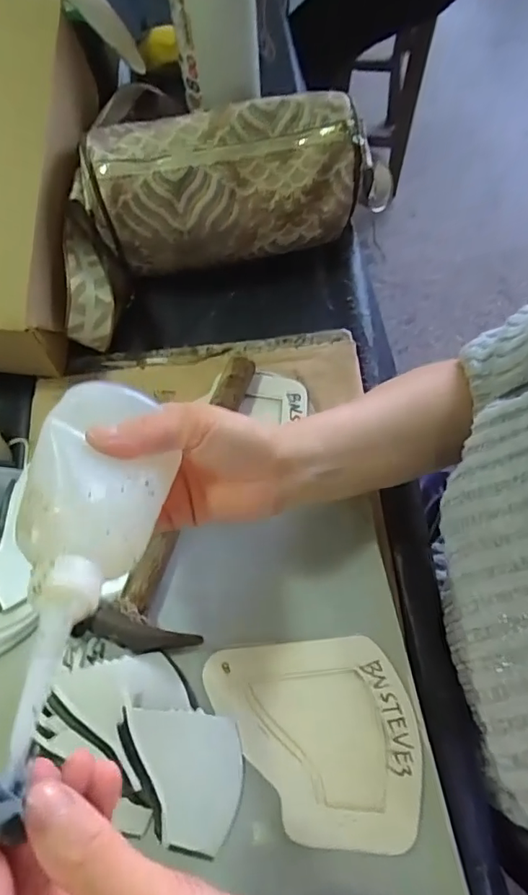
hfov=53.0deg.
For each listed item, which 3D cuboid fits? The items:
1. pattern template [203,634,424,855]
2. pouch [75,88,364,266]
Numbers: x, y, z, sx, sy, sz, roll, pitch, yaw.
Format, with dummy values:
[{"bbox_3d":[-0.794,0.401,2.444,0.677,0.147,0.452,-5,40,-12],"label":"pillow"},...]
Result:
[{"bbox_3d":[0.032,0.187,0.337,0.127,0.004,0.118,-6,67,-1],"label":"pattern template"},{"bbox_3d":[-0.037,-0.227,0.464,0.230,0.107,0.087,-5,67,-1],"label":"pouch"}]

